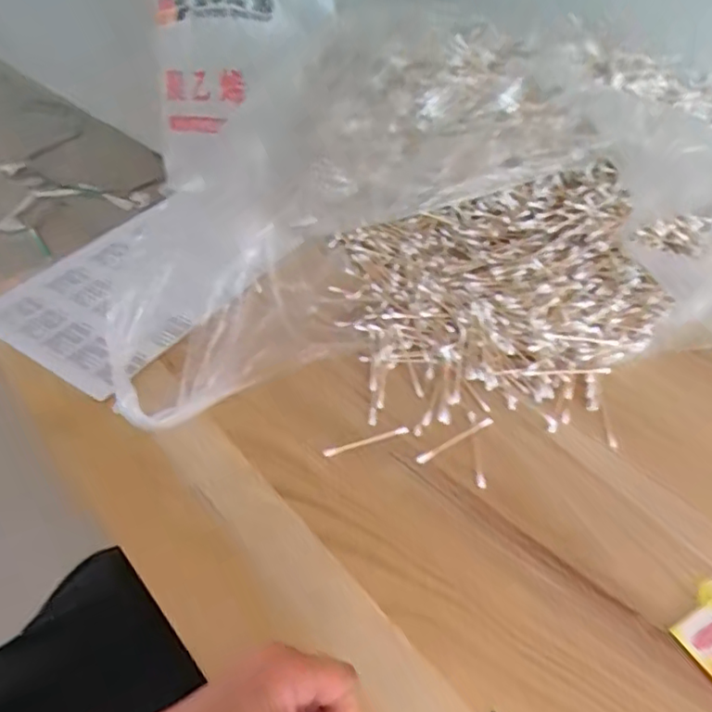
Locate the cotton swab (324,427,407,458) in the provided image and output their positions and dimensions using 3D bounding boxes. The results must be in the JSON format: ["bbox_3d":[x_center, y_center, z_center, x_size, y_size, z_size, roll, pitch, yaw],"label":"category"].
[{"bbox_3d":[0.009,0.068,0.472,0.071,0.004,0.007,-16,46,-12],"label":"cotton swab"}]

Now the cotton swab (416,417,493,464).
[{"bbox_3d":[0.079,0.066,0.469,0.073,0.004,0.007,-25,48,-20],"label":"cotton swab"}]

